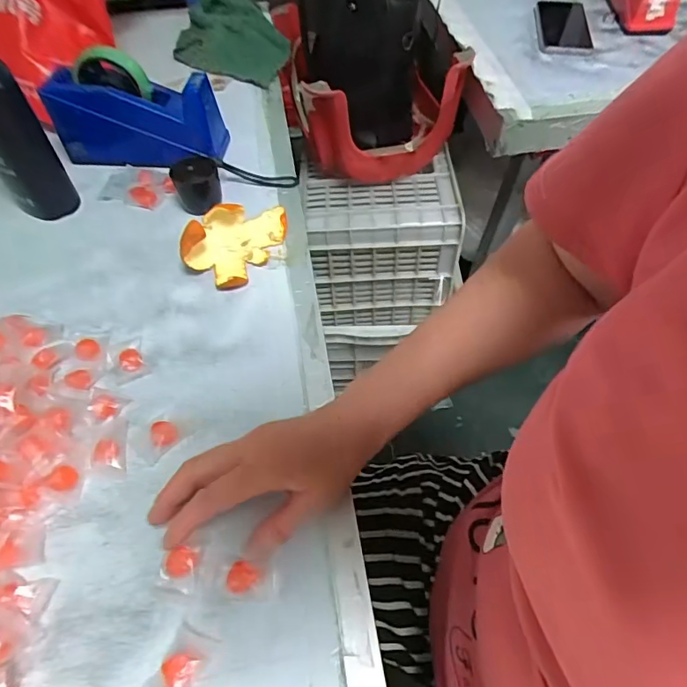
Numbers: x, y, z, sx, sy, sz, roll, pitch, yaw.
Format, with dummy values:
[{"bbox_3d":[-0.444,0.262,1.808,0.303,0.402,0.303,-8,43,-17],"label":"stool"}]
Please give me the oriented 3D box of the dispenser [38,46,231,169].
[{"bbox_3d":[-0.261,-0.290,0.619,0.211,0.117,0.056,3,54,5],"label":"dispenser"}]

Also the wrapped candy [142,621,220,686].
[{"bbox_3d":[-0.106,0.210,0.315,0.033,0.017,0.050,24,58,18],"label":"wrapped candy"}]

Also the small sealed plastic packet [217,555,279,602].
[{"bbox_3d":[-0.068,0.166,0.347,0.044,0.017,0.026,4,54,5],"label":"small sealed plastic packet"}]

